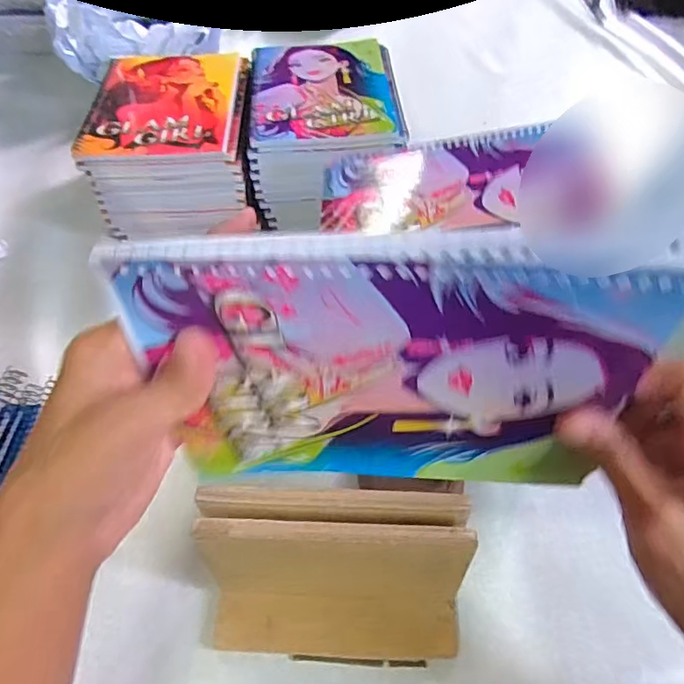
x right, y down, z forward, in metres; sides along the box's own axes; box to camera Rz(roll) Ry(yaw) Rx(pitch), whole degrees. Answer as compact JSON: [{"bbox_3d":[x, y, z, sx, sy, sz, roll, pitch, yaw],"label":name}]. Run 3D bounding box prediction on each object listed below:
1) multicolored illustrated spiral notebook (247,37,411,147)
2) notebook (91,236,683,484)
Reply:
[{"bbox_3d":[-0.019,-0.279,0.591,0.155,0.013,0.196,-3,52,-3],"label":"multicolored illustrated spiral notebook"},{"bbox_3d":[0.017,0.017,0.228,0.193,0.144,0.017,1,51,1],"label":"notebook"}]

